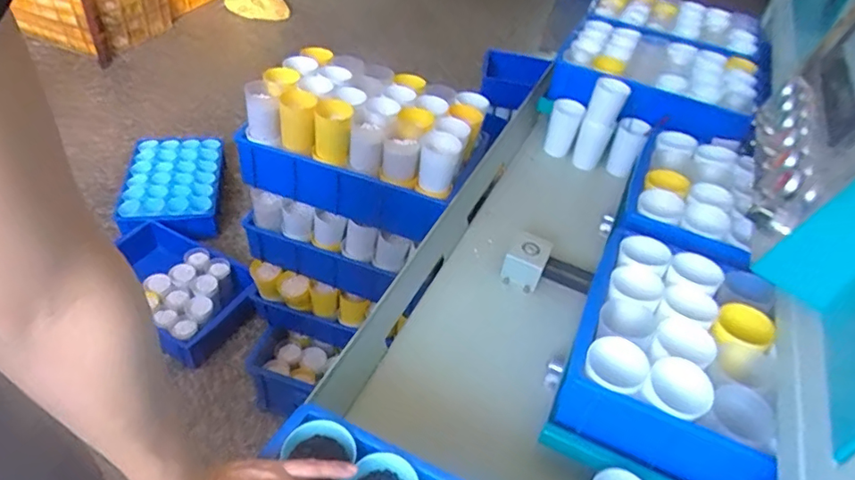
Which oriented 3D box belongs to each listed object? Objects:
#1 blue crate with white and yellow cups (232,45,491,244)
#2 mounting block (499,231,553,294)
[{"bbox_3d":[-0.107,-0.183,0.972,0.374,0.159,0.277,16,43,9],"label":"blue crate with white and yellow cups"},{"bbox_3d":[0.153,0.033,0.851,0.061,0.053,0.072,22,44,15],"label":"mounting block"}]

